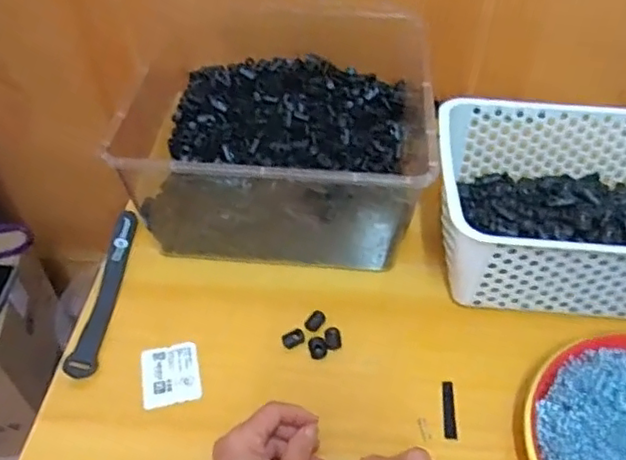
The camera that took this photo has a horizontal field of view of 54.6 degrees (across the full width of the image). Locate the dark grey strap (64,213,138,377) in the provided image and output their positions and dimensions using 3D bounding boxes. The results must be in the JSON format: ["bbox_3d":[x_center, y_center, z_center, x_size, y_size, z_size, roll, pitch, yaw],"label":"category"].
[{"bbox_3d":[-0.202,0.055,0.597,0.024,0.012,0.196,1,47,2],"label":"dark grey strap"}]

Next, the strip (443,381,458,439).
[{"bbox_3d":[0.115,0.152,0.514,0.009,0.004,0.052,4,47,4],"label":"strip"}]

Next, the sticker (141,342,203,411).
[{"bbox_3d":[-0.126,0.129,0.540,0.050,0.004,0.056,-8,51,-15],"label":"sticker"}]

